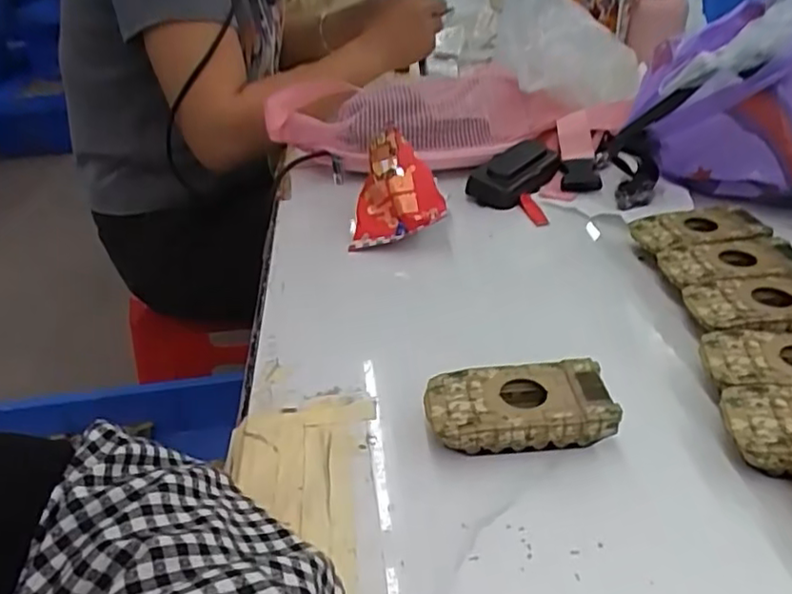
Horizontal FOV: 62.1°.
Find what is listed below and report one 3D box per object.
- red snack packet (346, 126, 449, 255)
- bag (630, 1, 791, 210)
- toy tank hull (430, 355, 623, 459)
[{"bbox_3d":[0.000,-0.092,0.562,0.079,0.031,0.104,-3,75,6],"label":"red snack packet"},{"bbox_3d":[0.321,-0.163,0.553,0.208,0.129,0.124,0,32,6],"label":"bag"},{"bbox_3d":[0.066,0.062,0.358,0.096,0.027,0.049,-6,32,-4],"label":"toy tank hull"}]

